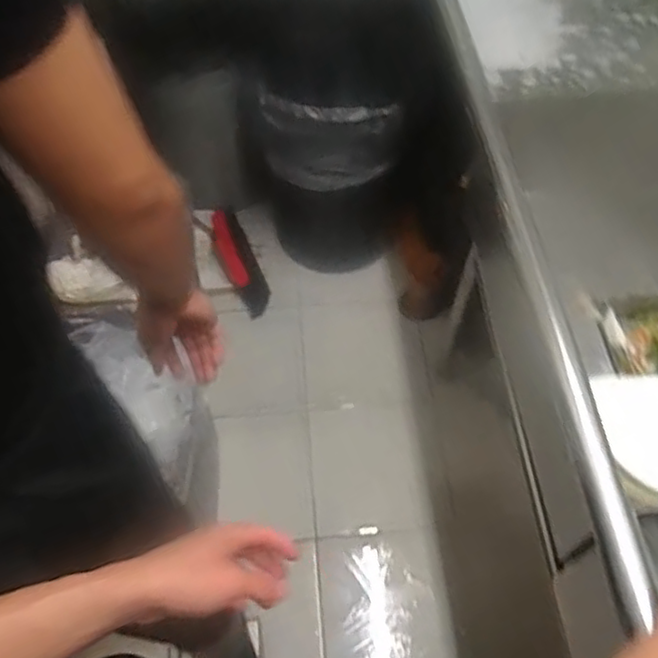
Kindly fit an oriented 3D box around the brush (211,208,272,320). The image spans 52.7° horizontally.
[{"bbox_3d":[-0.240,-0.177,1.796,0.087,0.056,0.299,-23,86,-14],"label":"brush"}]

